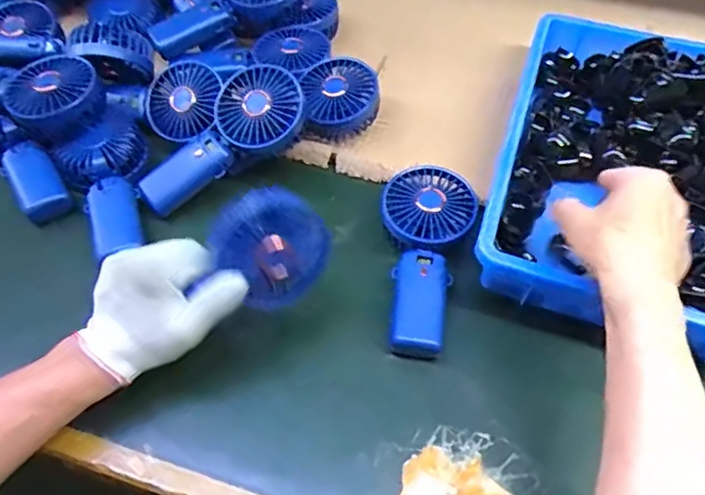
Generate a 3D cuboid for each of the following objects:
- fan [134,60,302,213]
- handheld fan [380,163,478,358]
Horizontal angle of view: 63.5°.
[{"bbox_3d":[-0.128,-0.104,0.567,0.193,0.045,0.091,-39,79,-1],"label":"fan"},{"bbox_3d":[0.062,0.006,0.513,0.085,0.041,0.184,8,54,7],"label":"handheld fan"}]

